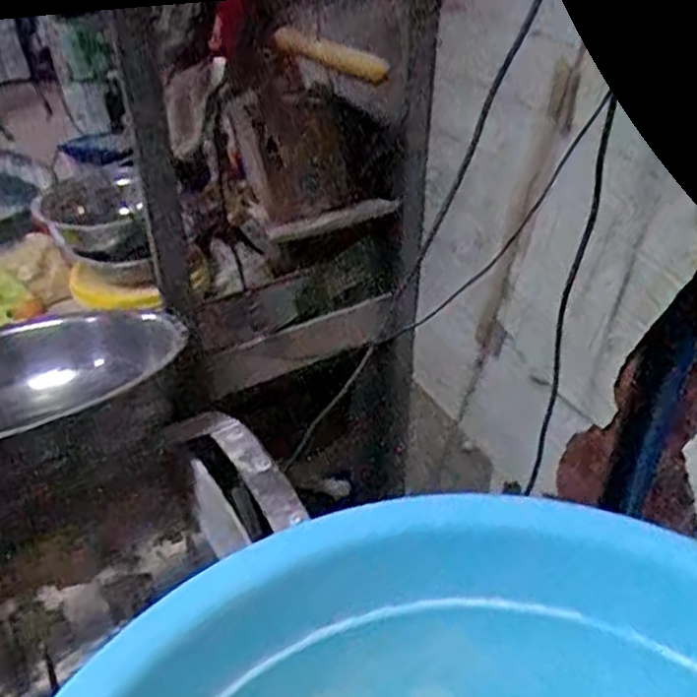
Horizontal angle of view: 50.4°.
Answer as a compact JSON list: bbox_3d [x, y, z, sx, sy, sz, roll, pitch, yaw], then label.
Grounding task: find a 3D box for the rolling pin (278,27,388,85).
[{"bbox_3d":[-0.019,-0.385,0.971,0.188,0.032,0.023,-1,29,-43],"label":"rolling pin"}]

